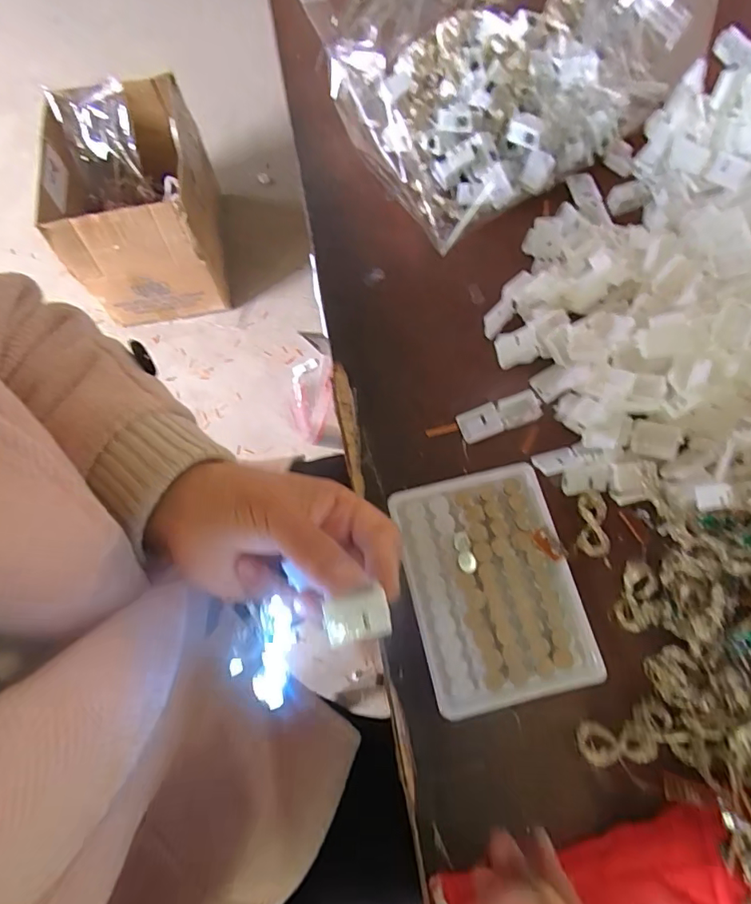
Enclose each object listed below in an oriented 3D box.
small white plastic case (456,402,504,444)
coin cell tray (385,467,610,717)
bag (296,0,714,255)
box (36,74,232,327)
[{"bbox_3d":[0.071,-0.020,0.353,0.027,0.009,0.021,-17,71,-4],"label":"small white plastic case"},{"bbox_3d":[0.069,0.079,0.309,0.093,0.015,0.131,-12,71,-3],"label":"coin cell tray"},{"bbox_3d":[0.077,-0.288,0.386,0.227,0.114,0.179,-32,73,-9],"label":"bag"},{"bbox_3d":[-0.515,-0.536,1.123,0.290,0.281,0.380,-11,71,-2],"label":"box"}]

